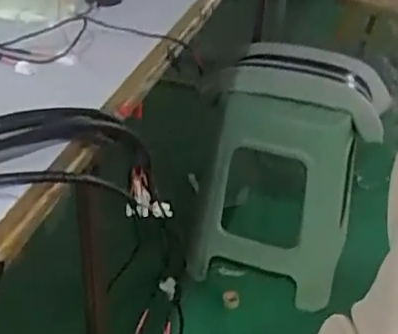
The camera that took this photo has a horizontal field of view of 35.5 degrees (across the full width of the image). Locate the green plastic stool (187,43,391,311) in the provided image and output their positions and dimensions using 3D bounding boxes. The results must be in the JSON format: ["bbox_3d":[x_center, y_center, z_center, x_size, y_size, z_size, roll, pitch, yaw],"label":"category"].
[{"bbox_3d":[0.217,0.006,1.467,0.352,0.467,0.387,13,33,14],"label":"green plastic stool"}]

